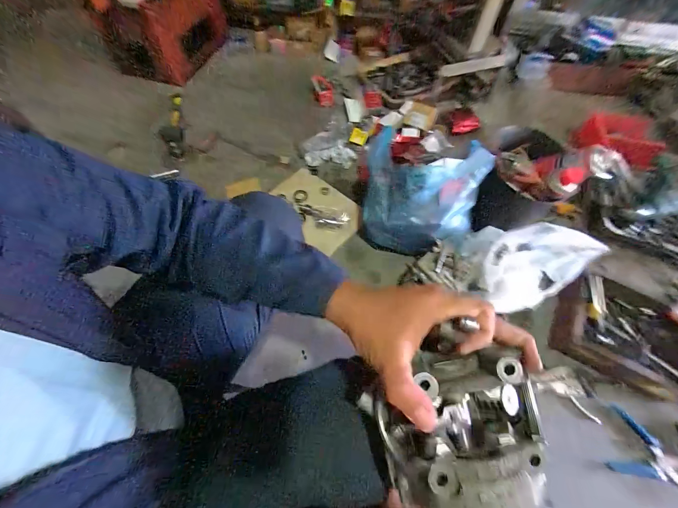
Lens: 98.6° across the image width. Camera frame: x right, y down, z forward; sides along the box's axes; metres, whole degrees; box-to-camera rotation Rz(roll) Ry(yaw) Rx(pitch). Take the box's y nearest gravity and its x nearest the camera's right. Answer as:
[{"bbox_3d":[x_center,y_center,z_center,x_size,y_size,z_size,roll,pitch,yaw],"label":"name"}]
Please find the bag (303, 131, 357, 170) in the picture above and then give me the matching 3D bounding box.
[{"bbox_3d":[-0.034,-0.393,1.051,0.188,0.033,0.173,1,61,-1],"label":"bag"}]

